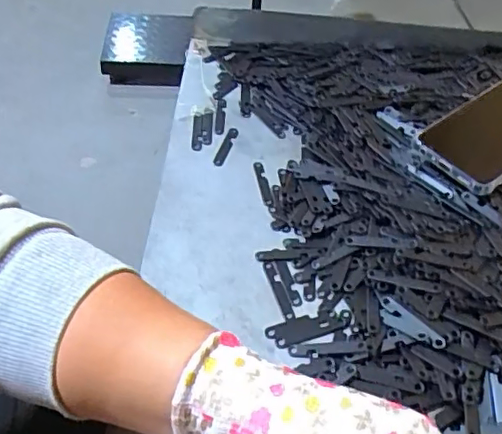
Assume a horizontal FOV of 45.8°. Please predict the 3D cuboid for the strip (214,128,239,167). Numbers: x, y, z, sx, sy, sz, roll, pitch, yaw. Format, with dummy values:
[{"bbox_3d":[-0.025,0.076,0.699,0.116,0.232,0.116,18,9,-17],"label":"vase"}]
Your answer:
[{"bbox_3d":[-0.023,-0.063,0.533,0.011,0.004,0.051,12,49,16],"label":"strip"}]

